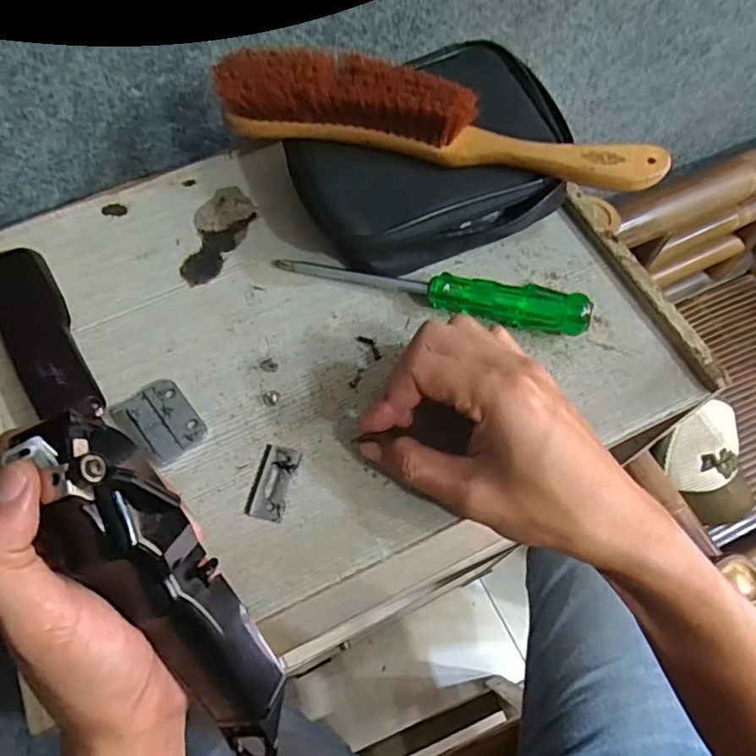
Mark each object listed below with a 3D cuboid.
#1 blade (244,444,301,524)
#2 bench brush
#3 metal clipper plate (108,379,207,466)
[{"bbox_3d":[-0.057,0.057,0.321,0.021,0.004,0.040,12,65,7],"label":"blade"},{"bbox_3d":[0.037,-0.154,0.344,0.263,0.037,0.044,9,65,6],"label":"bench brush"},{"bbox_3d":[-0.125,0.025,0.336,0.038,0.005,0.048,-40,70,-16],"label":"metal clipper plate"}]

